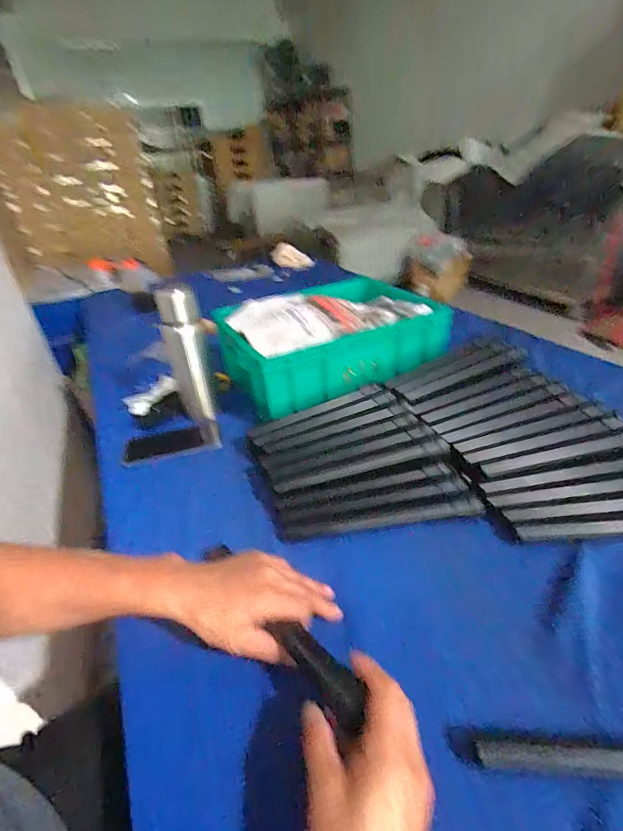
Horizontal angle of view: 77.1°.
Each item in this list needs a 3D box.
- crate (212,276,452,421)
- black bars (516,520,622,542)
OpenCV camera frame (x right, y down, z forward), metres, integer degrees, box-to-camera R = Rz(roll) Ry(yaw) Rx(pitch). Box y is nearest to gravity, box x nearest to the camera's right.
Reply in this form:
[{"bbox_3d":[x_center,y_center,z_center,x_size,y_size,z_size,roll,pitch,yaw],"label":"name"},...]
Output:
[{"bbox_3d":[0.027,-0.164,0.799,0.421,0.120,0.292,-22,37,-23],"label":"crate"},{"bbox_3d":[0.370,0.129,0.460,0.239,0.014,0.025,-3,33,3],"label":"black bars"}]

